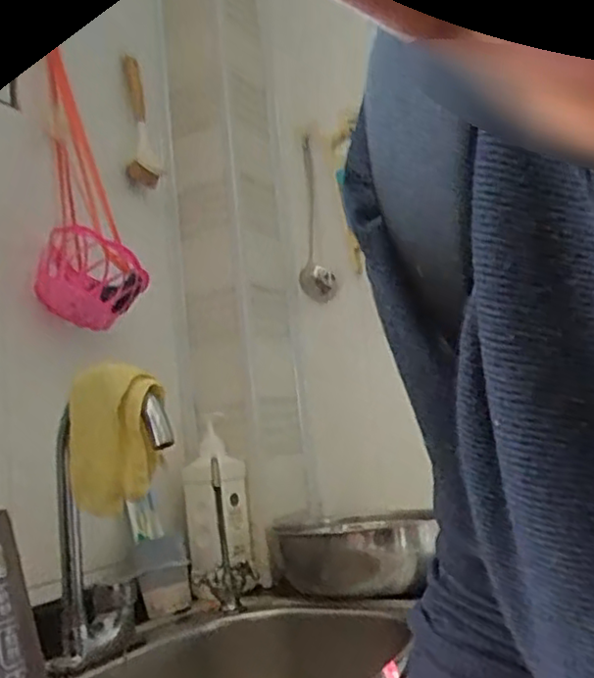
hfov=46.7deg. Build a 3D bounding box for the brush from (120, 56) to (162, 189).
[{"bbox_3d":[-0.312,-0.429,1.370,0.017,0.298,0.096,-22,-27,27],"label":"brush"}]

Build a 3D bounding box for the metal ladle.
[{"bbox_3d":[0.027,-0.240,1.369,0.067,0.334,0.064,-6,-9,1],"label":"metal ladle"}]

